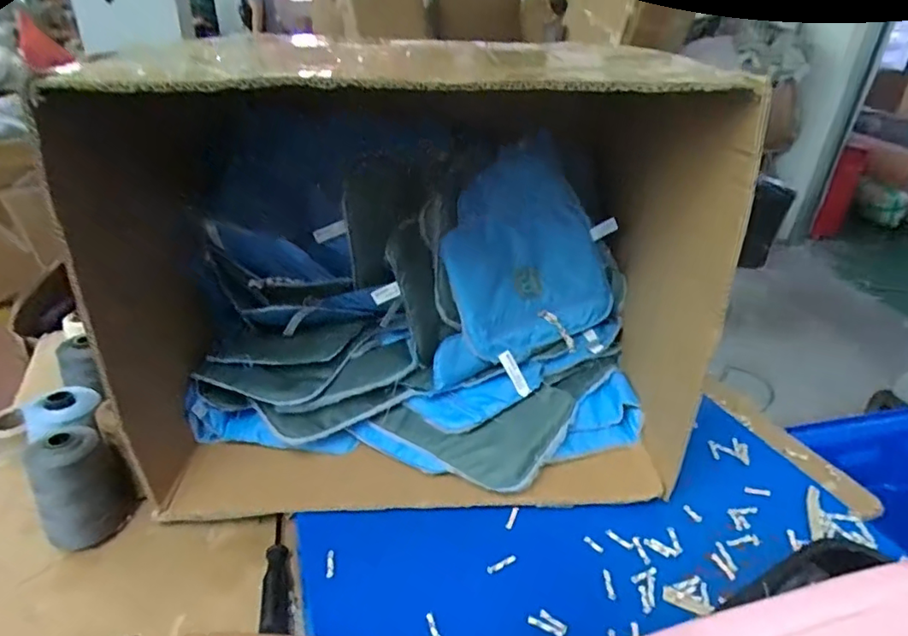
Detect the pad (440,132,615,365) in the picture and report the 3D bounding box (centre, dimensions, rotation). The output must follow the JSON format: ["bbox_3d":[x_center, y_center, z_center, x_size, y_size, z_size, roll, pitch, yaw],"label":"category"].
[{"bbox_3d":[0.082,-0.087,0.725,0.225,0.257,0.019,-21,-2,-25],"label":"pad"}]

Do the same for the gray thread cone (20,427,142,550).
[{"bbox_3d":[-0.371,0.166,0.550,0.059,0.104,0.069,7,32,9],"label":"gray thread cone"}]

